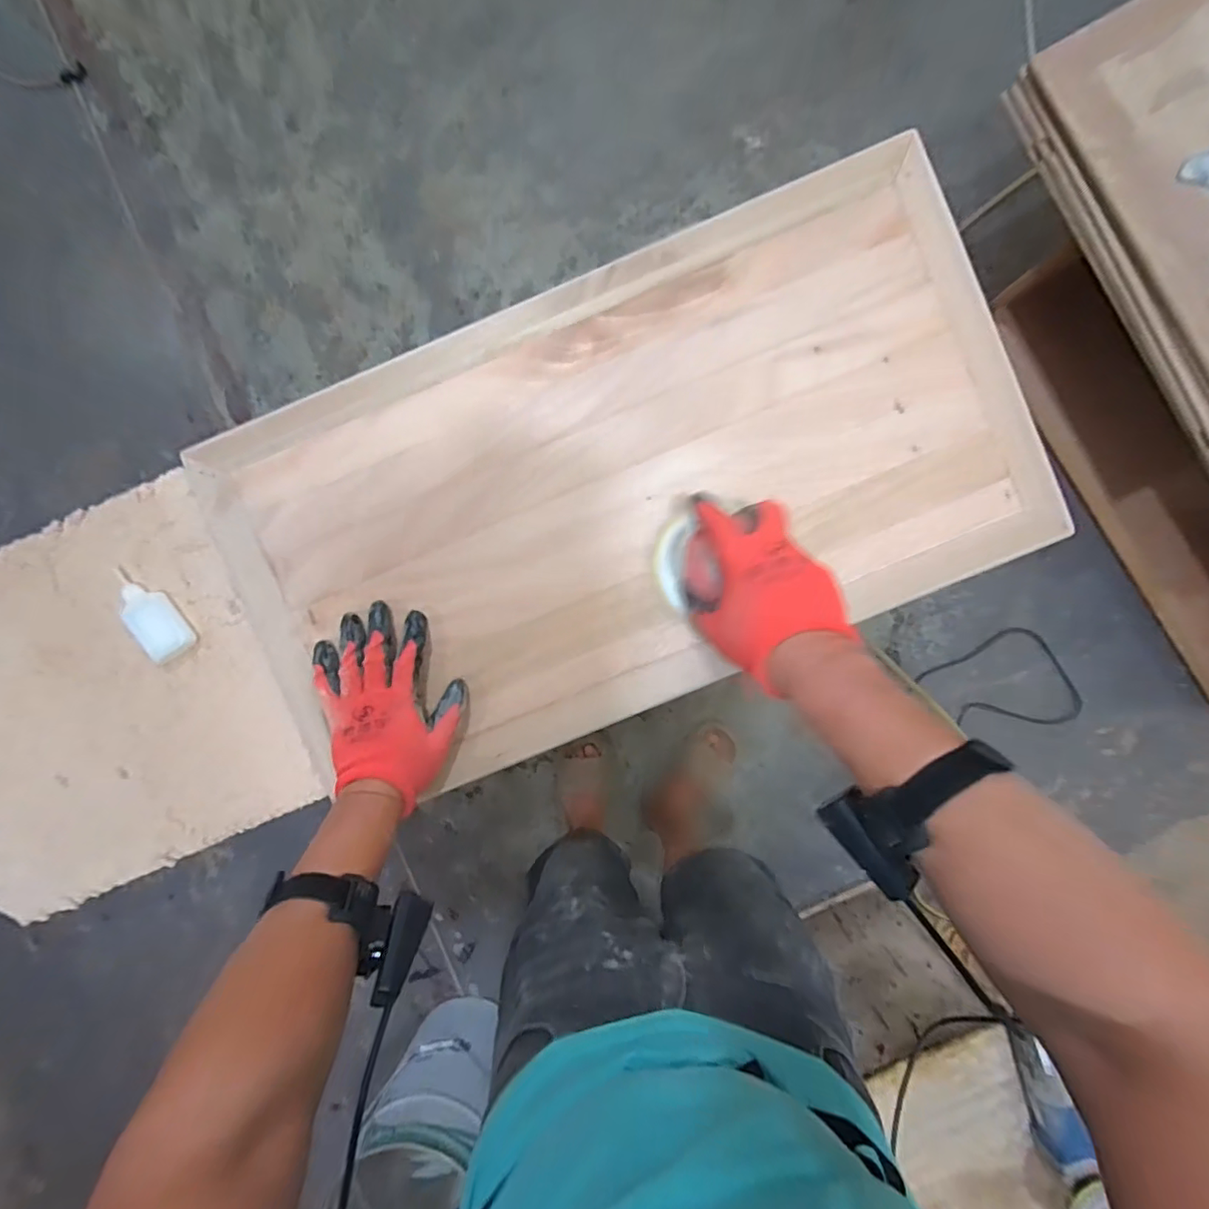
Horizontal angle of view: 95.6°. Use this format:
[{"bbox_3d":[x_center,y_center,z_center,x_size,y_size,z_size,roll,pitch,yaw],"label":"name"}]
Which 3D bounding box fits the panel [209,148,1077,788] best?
[{"bbox_3d":[0.013,-0.105,0.516,0.733,0.032,0.391,-23,90,4],"label":"panel"}]

